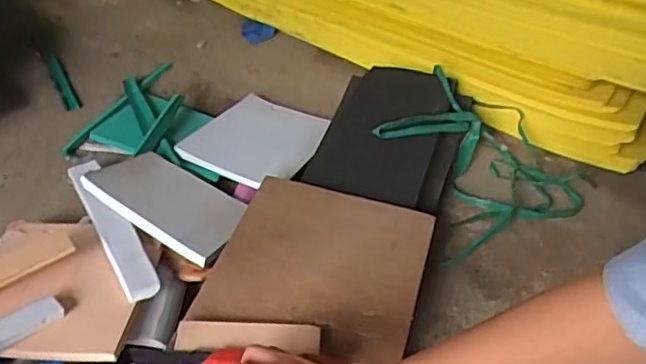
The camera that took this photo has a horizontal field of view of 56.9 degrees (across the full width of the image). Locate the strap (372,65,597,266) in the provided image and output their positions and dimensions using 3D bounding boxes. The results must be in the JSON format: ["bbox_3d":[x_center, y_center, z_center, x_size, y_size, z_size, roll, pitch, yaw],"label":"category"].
[{"bbox_3d":[0.221,-0.054,0.912,0.298,0.084,0.314,-19,47,-23],"label":"strap"}]

